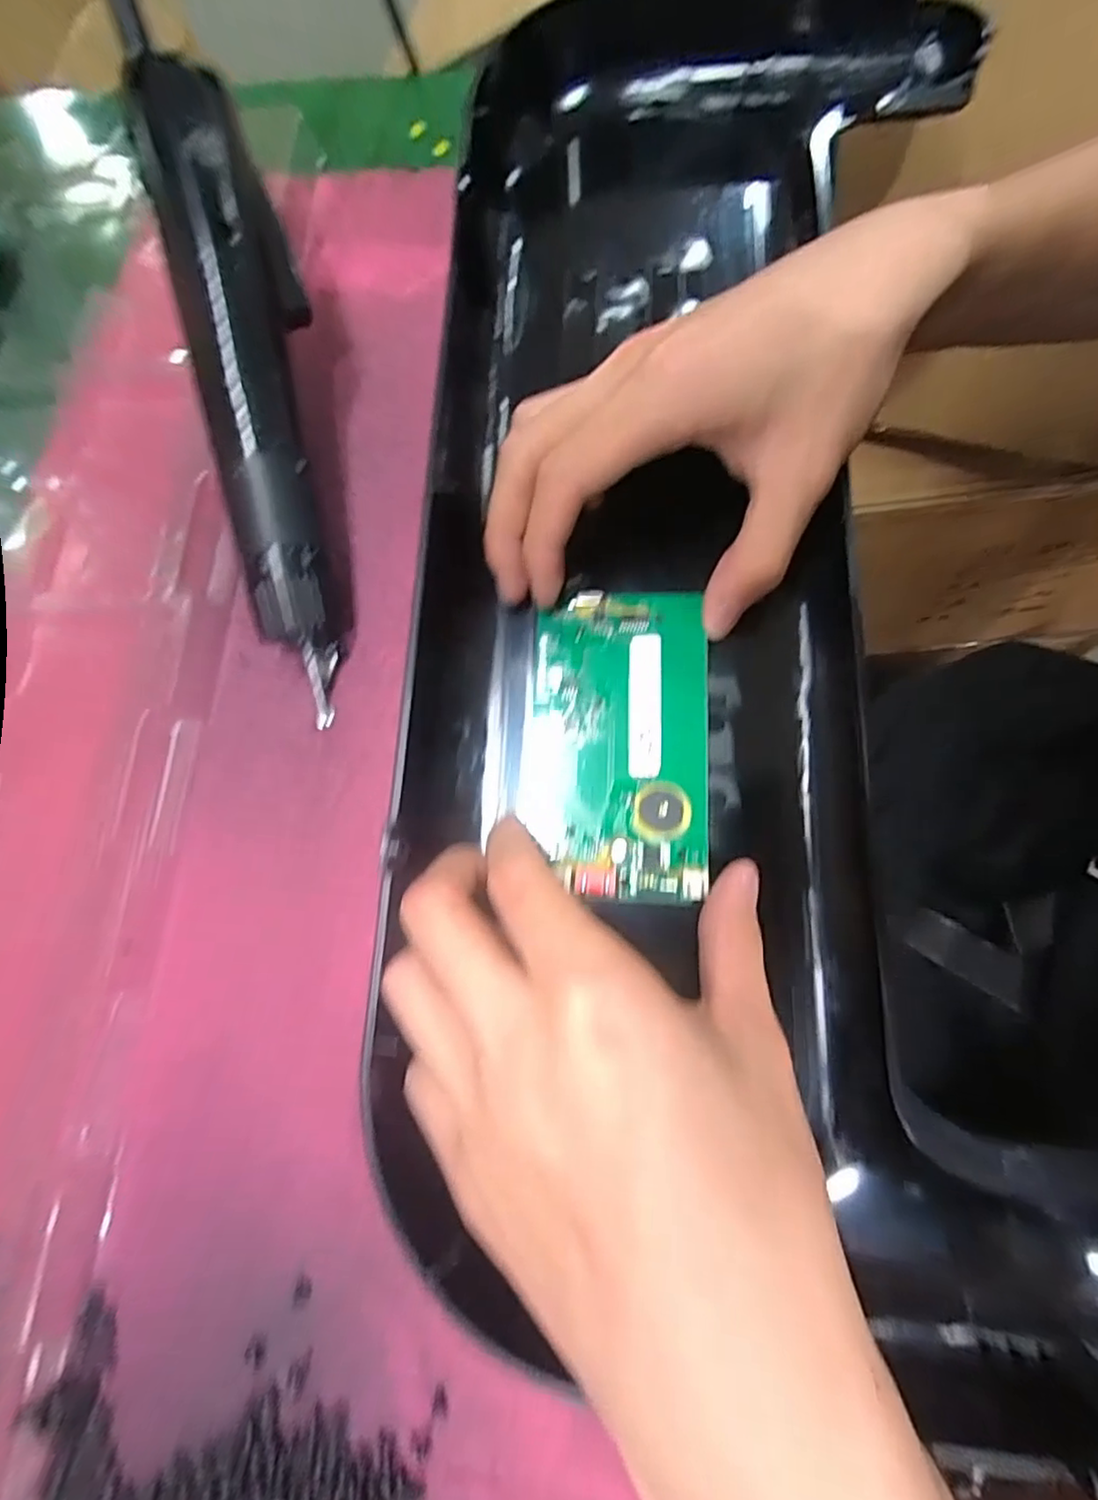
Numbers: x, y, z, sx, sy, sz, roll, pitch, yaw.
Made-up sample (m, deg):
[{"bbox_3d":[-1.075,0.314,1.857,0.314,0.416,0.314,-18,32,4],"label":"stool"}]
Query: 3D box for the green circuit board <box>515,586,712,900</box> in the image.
[{"bbox_3d":[0.023,-0.005,0.221,0.061,0.012,0.106,4,75,2],"label":"green circuit board"}]

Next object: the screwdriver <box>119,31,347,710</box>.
[{"bbox_3d":[-0.104,-0.126,0.236,0.034,0.030,0.219,-11,96,-2],"label":"screwdriver"}]

